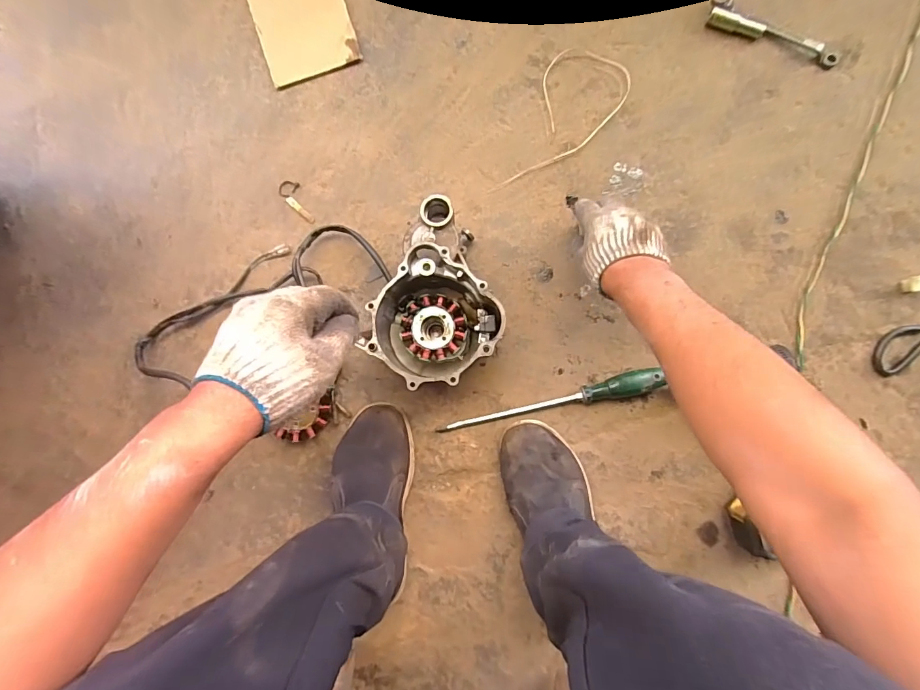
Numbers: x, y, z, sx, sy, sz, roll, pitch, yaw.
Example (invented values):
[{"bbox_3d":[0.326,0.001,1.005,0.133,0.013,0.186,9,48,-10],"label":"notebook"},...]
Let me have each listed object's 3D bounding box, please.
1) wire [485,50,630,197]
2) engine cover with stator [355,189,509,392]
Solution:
[{"bbox_3d":[0.148,-0.316,0.617,0.116,0.010,0.245,29,87,4],"label":"wire"},{"bbox_3d":[-0.017,-0.054,0.547,0.147,0.086,0.209,24,86,4],"label":"engine cover with stator"}]

